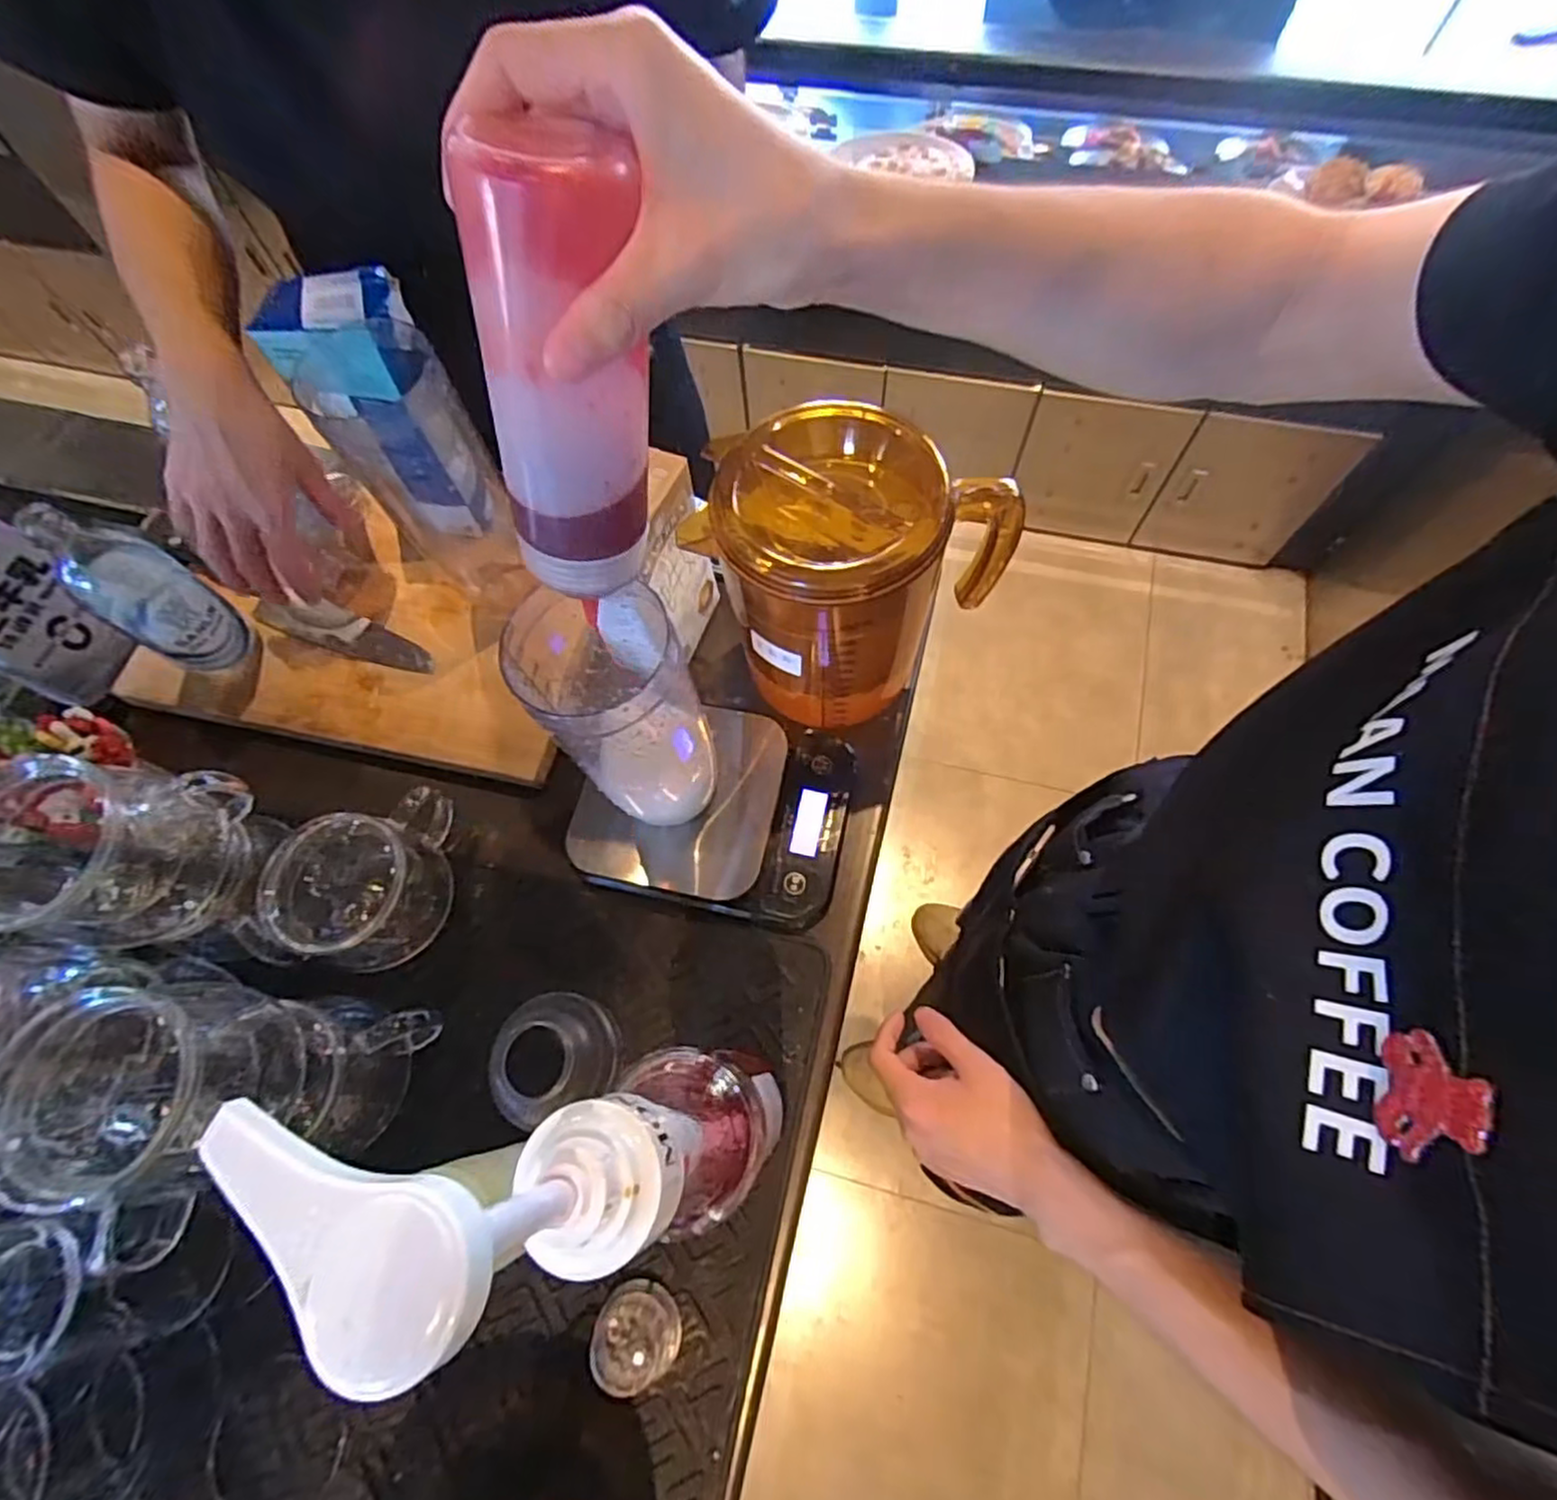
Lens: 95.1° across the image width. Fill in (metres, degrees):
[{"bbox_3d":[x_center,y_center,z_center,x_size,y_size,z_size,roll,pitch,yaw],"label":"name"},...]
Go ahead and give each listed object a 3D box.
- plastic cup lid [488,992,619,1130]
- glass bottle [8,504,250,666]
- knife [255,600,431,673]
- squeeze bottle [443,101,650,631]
[{"bbox_3d":[-0.152,0.208,0.490,0.078,0.055,0.074,-1,67,3],"label":"plastic cup lid"},{"bbox_3d":[-0.484,-0.116,0.554,0.069,0.156,0.058,-36,70,-12],"label":"glass bottle"},{"bbox_3d":[-0.378,-0.102,0.624,0.172,0.013,0.034,18,69,10],"label":"knife"},{"bbox_3d":[-0.077,-0.126,0.267,0.046,0.157,0.049,18,50,10],"label":"squeeze bottle"}]

